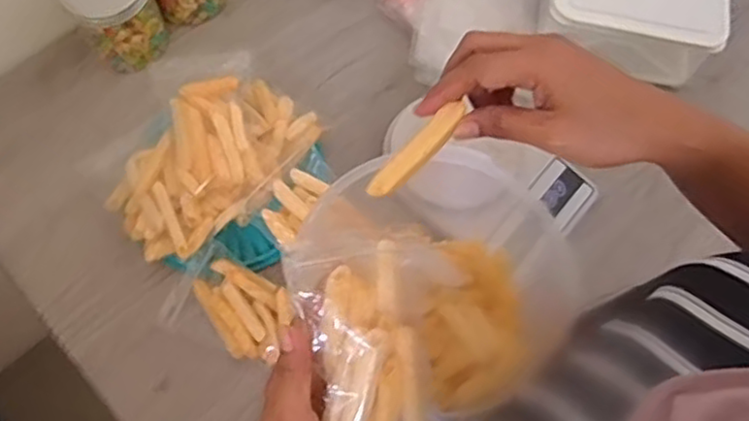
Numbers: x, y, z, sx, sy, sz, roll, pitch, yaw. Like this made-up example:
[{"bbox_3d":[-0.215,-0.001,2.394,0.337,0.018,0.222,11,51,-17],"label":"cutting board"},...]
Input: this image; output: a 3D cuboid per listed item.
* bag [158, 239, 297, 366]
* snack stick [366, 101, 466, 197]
[{"bbox_3d":[-0.136,0.092,0.672,0.114,0.025,0.088,26,70,7],"label":"bag"},{"bbox_3d":[0.026,-0.036,0.409,0.074,0.007,0.017,-45,77,2],"label":"snack stick"}]

